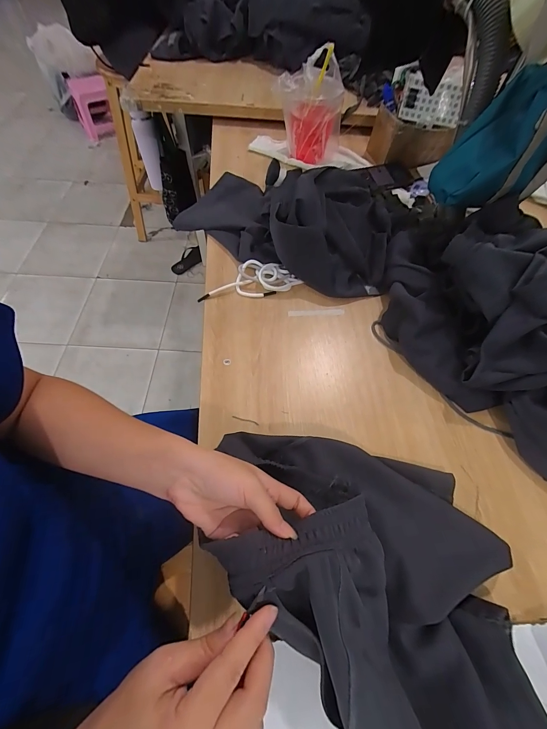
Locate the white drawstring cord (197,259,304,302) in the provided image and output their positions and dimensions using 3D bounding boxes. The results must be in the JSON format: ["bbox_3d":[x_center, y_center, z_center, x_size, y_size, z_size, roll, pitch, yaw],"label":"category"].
[{"bbox_3d":[-0.041,-0.149,0.538,0.174,0.030,0.056,-6,60,-5],"label":"white drawstring cord"}]

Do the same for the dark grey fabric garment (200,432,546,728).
[{"bbox_3d":[0.088,0.206,0.281,0.299,0.112,0.269,11,60,5],"label":"dark grey fabric garment"}]

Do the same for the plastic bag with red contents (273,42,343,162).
[{"bbox_3d":[0.079,-0.560,0.679,0.145,0.174,0.104,11,60,5],"label":"plastic bag with red contents"}]

